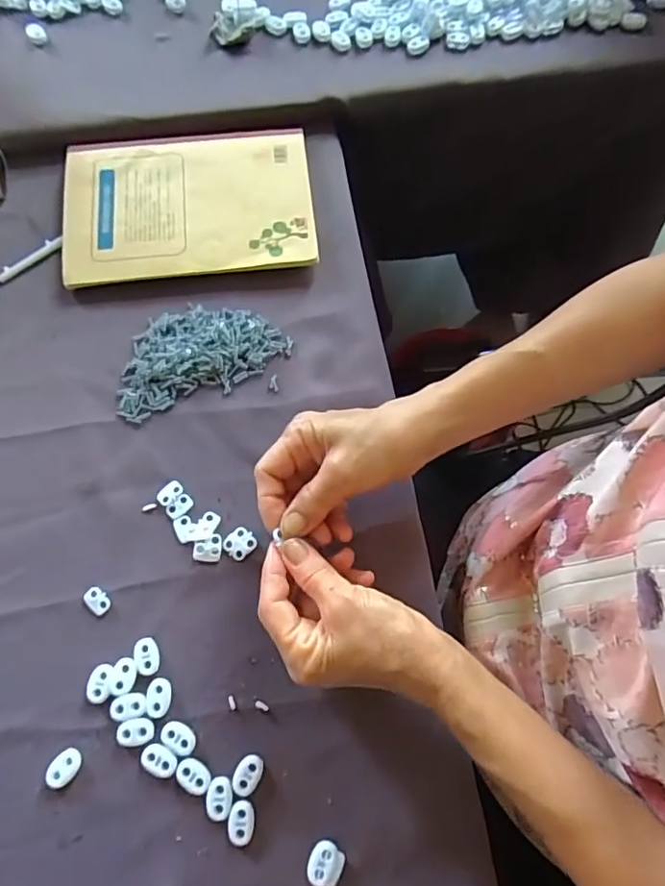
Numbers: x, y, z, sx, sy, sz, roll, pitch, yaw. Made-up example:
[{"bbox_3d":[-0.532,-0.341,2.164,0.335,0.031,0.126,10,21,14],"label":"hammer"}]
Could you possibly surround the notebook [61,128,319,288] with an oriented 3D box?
[{"bbox_3d":[-0.122,-0.204,0.456,0.206,0.011,0.141,-7,72,-1],"label":"notebook"}]

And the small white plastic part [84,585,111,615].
[{"bbox_3d":[-0.159,0.106,0.362,0.019,0.004,0.013,42,77,13],"label":"small white plastic part"}]

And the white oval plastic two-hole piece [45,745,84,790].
[{"bbox_3d":[-0.166,0.200,0.331,0.016,0.005,0.023,41,77,13],"label":"white oval plastic two-hole piece"}]

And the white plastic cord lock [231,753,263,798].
[{"bbox_3d":[-0.053,0.205,0.332,0.015,0.004,0.023,21,74,8],"label":"white plastic cord lock"}]

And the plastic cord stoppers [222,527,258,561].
[{"bbox_3d":[-0.065,0.070,0.376,0.020,0.004,0.021,38,77,12],"label":"plastic cord stoppers"}]

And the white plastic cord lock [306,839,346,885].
[{"bbox_3d":[-0.004,0.246,0.314,0.020,0.005,0.022,15,73,6],"label":"white plastic cord lock"}]

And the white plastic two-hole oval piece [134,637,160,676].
[{"bbox_3d":[-0.122,0.140,0.353,0.016,0.004,0.023,-21,73,-6],"label":"white plastic two-hole oval piece"}]

